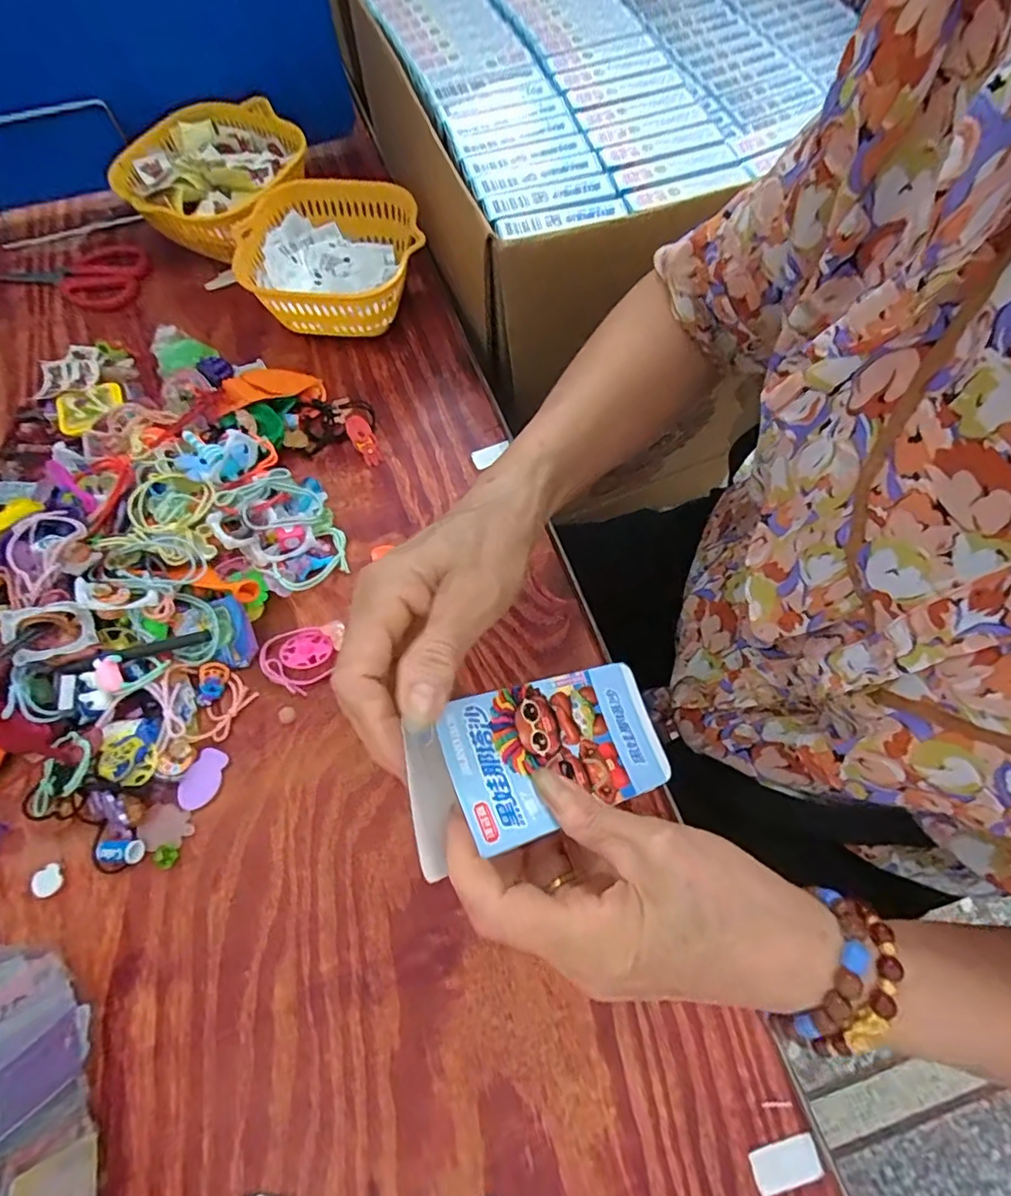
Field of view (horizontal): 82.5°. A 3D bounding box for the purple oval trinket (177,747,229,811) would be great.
[{"bbox_3d":[-0.183,0.109,0.349,0.020,0.004,0.036,24,69,11],"label":"purple oval trinket"}]

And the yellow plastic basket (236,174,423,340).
[{"bbox_3d":[-0.140,-0.274,0.483,0.146,0.064,0.135,5,67,3],"label":"yellow plastic basket"}]

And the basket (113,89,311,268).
[{"bbox_3d":[-0.250,-0.367,0.521,0.143,0.075,0.151,0,66,1],"label":"basket"}]

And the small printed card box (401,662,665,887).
[{"bbox_3d":[0.019,0.071,0.268,0.137,0.012,0.064,-9,64,-33],"label":"small printed card box"}]

